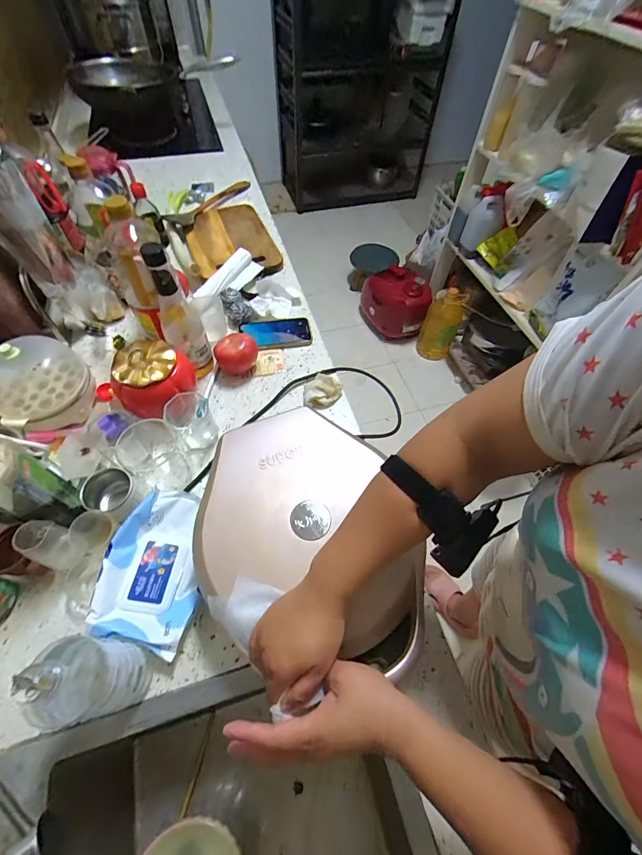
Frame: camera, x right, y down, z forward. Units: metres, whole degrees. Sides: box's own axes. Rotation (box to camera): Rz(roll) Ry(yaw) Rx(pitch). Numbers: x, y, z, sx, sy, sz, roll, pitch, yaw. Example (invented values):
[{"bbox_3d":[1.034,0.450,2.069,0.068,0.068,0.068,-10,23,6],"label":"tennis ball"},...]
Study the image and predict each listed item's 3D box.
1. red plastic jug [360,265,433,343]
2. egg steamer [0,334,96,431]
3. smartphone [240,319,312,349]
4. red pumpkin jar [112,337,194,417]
[{"bbox_3d":[0.379,-0.633,1.850,0.336,0.273,0.252,15,59,8],"label":"red plastic jug"},{"bbox_3d":[-0.457,-0.071,0.579,0.127,0.130,0.141,39,65,20],"label":"egg steamer"},{"bbox_3d":[-0.094,-0.201,0.750,0.144,0.009,0.081,-6,59,-6],"label":"smartphone"},{"bbox_3d":[-0.271,-0.079,0.587,0.108,0.105,0.108,1,58,-1],"label":"red pumpkin jar"}]

